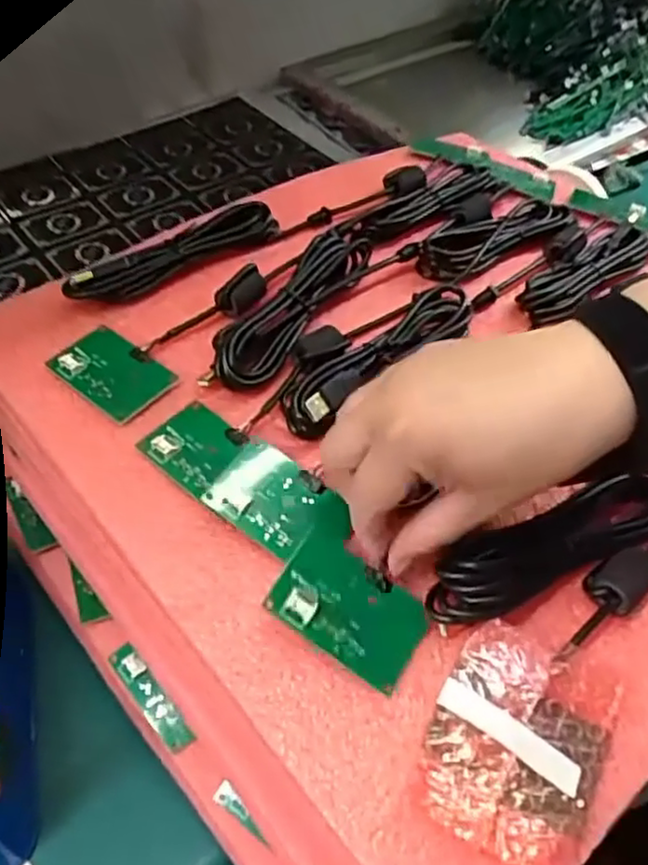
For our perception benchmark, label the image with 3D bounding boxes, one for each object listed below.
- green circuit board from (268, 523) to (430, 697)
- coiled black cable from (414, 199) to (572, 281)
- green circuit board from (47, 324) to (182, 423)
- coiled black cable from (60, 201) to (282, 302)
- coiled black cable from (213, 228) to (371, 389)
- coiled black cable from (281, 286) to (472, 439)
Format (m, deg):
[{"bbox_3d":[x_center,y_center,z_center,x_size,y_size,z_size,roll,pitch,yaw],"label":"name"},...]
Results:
[{"bbox_3d":[0.012,0.080,0.315,0.070,0.011,0.047,38,62,2],"label":"green circuit board"},{"bbox_3d":[0.125,-0.150,0.500,0.132,0.018,0.038,-27,56,-23],"label":"coiled black cable"},{"bbox_3d":[-0.126,-0.036,0.403,0.067,0.004,0.042,32,56,22],"label":"green circuit board"},{"bbox_3d":[-0.097,-0.122,0.455,0.152,0.024,0.026,-33,59,-26],"label":"coiled black cable"},{"bbox_3d":[-0.019,-0.085,0.433,0.037,0.025,0.154,29,54,20],"label":"coiled black cable"},{"bbox_3d":[0.035,-0.053,0.413,0.153,0.027,0.041,-35,60,-28],"label":"coiled black cable"}]

